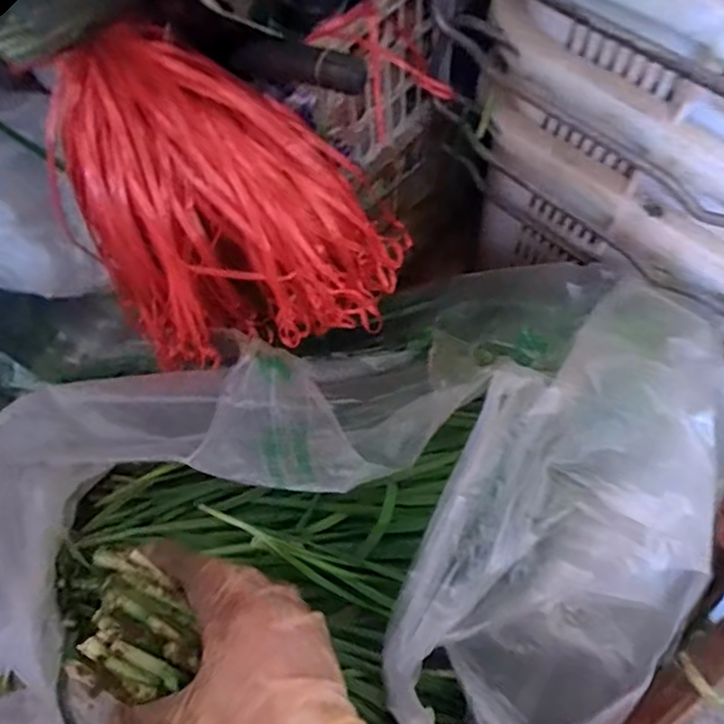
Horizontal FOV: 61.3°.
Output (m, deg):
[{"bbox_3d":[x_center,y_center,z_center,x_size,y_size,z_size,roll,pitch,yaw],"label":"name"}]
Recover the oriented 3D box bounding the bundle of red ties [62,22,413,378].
[{"bbox_3d":[-0.108,-0.102,0.453,0.255,0.190,0.158,19,68,9],"label":"bundle of red ties"}]

